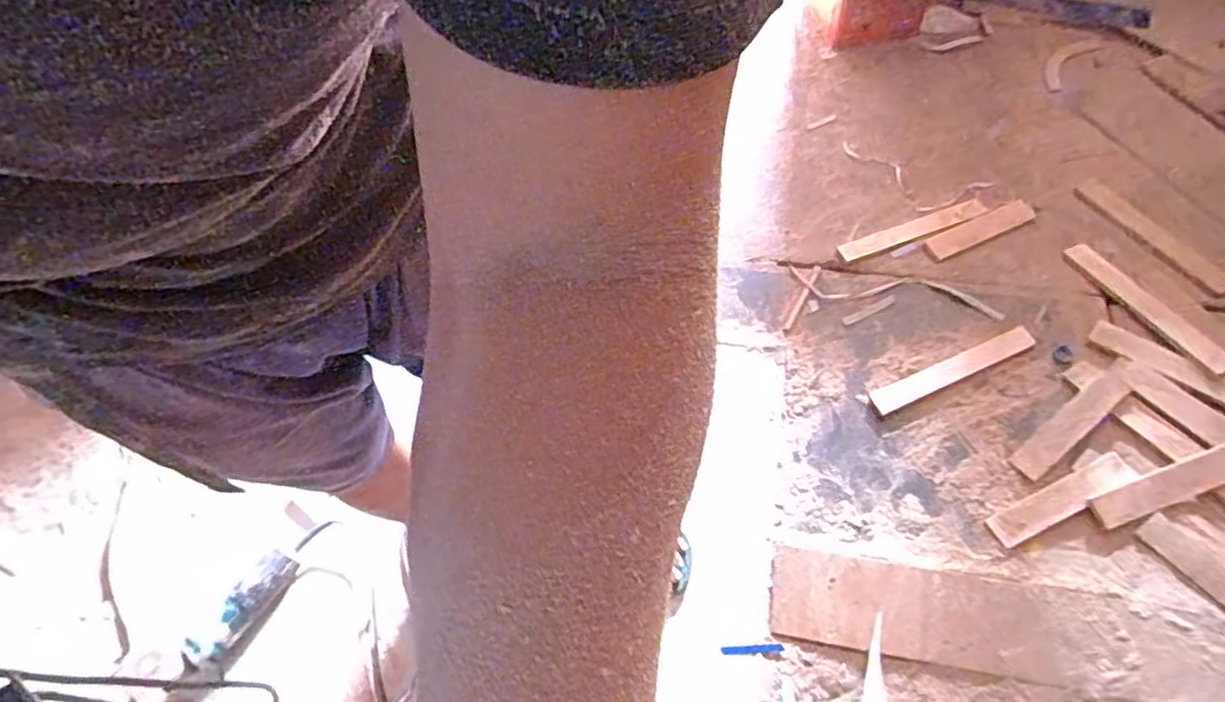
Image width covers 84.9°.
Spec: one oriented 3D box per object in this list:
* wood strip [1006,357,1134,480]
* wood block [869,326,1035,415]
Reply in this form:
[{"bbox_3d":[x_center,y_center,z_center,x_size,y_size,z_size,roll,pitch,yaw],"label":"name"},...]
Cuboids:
[{"bbox_3d":[0.757,0.112,1.096,0.249,0.021,0.049,-49,65,8],"label":"wood strip"},{"bbox_3d":[0.604,0.035,1.203,0.296,0.033,0.046,-27,59,9],"label":"wood block"}]

